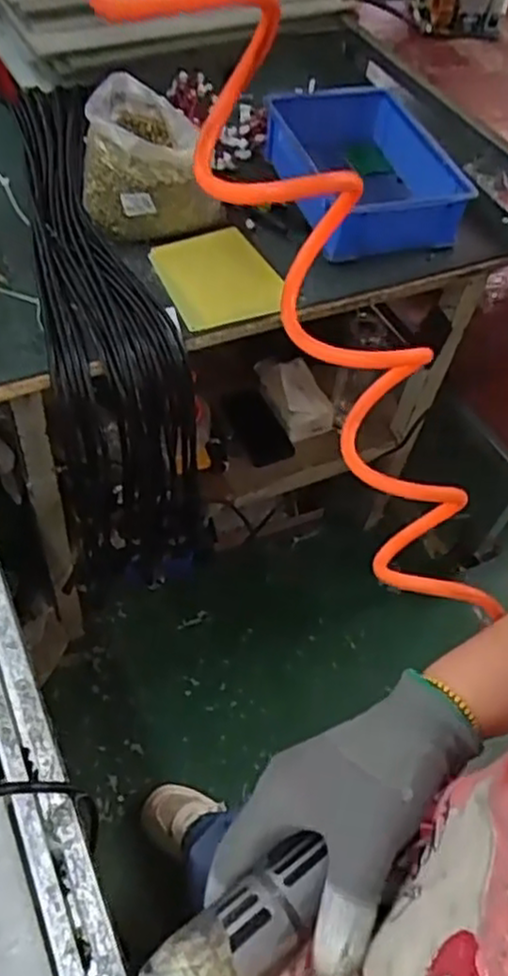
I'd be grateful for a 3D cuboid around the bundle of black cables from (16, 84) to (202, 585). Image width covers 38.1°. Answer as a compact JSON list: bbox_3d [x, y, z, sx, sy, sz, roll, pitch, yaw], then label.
[{"bbox_3d":[-0.181,-0.207,1.056,0.211,0.444,0.479,-7,55,-12],"label":"bundle of black cables"}]

